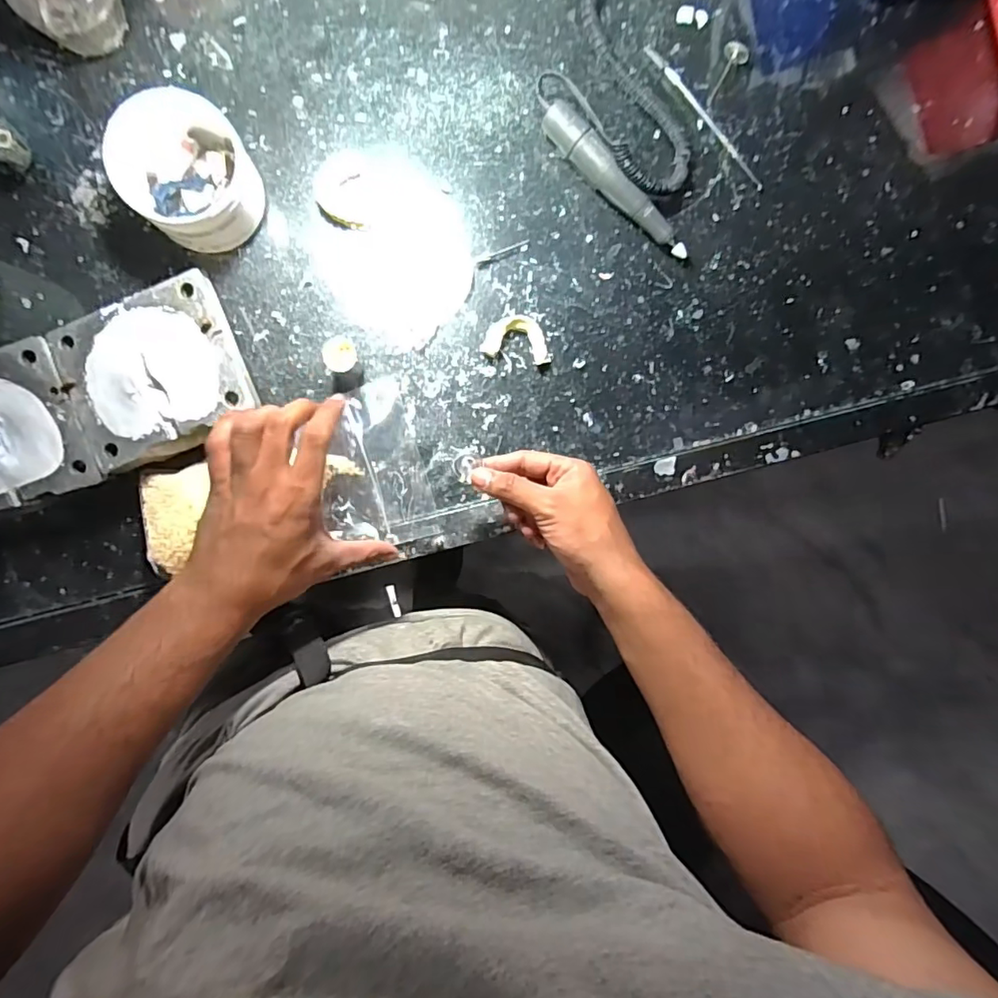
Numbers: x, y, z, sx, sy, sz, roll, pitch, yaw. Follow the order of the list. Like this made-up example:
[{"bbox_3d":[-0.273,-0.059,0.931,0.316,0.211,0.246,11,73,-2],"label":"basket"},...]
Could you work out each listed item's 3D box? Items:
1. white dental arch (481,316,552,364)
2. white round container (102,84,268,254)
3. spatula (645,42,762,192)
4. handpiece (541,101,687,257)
[{"bbox_3d":[0.017,-0.141,0.479,0.059,0.008,0.038,7,92,-6],"label":"white dental arch"},{"bbox_3d":[-0.239,-0.251,0.422,0.095,0.059,0.107,-35,96,-4],"label":"white round container"},{"bbox_3d":[0.189,-0.348,0.495,0.010,0.004,0.159,-43,96,-3],"label":"spatula"},{"bbox_3d":[0.101,-0.271,0.474,0.163,0.033,0.026,45,87,-6],"label":"handpiece"}]

